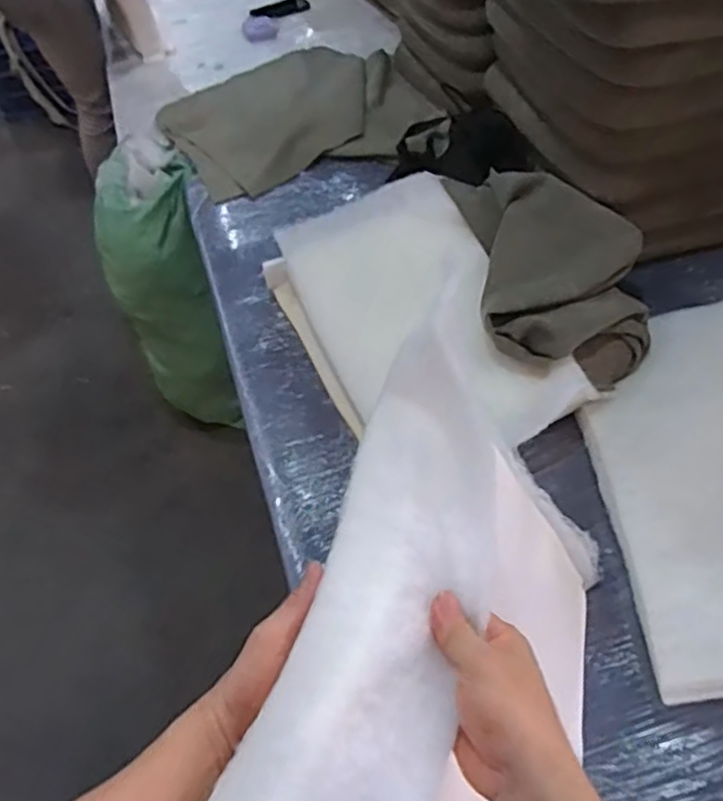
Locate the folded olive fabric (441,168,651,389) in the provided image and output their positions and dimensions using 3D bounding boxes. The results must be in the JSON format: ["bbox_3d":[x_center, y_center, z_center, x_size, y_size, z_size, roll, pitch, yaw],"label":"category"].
[{"bbox_3d":[0.289,-0.208,1.060,0.234,0.099,0.407,-7,53,1],"label":"folded olive fabric"}]

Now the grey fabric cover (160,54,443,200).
[{"bbox_3d":[-0.136,-0.641,1.533,0.554,0.051,0.535,-28,55,-15],"label":"grey fabric cover"}]

